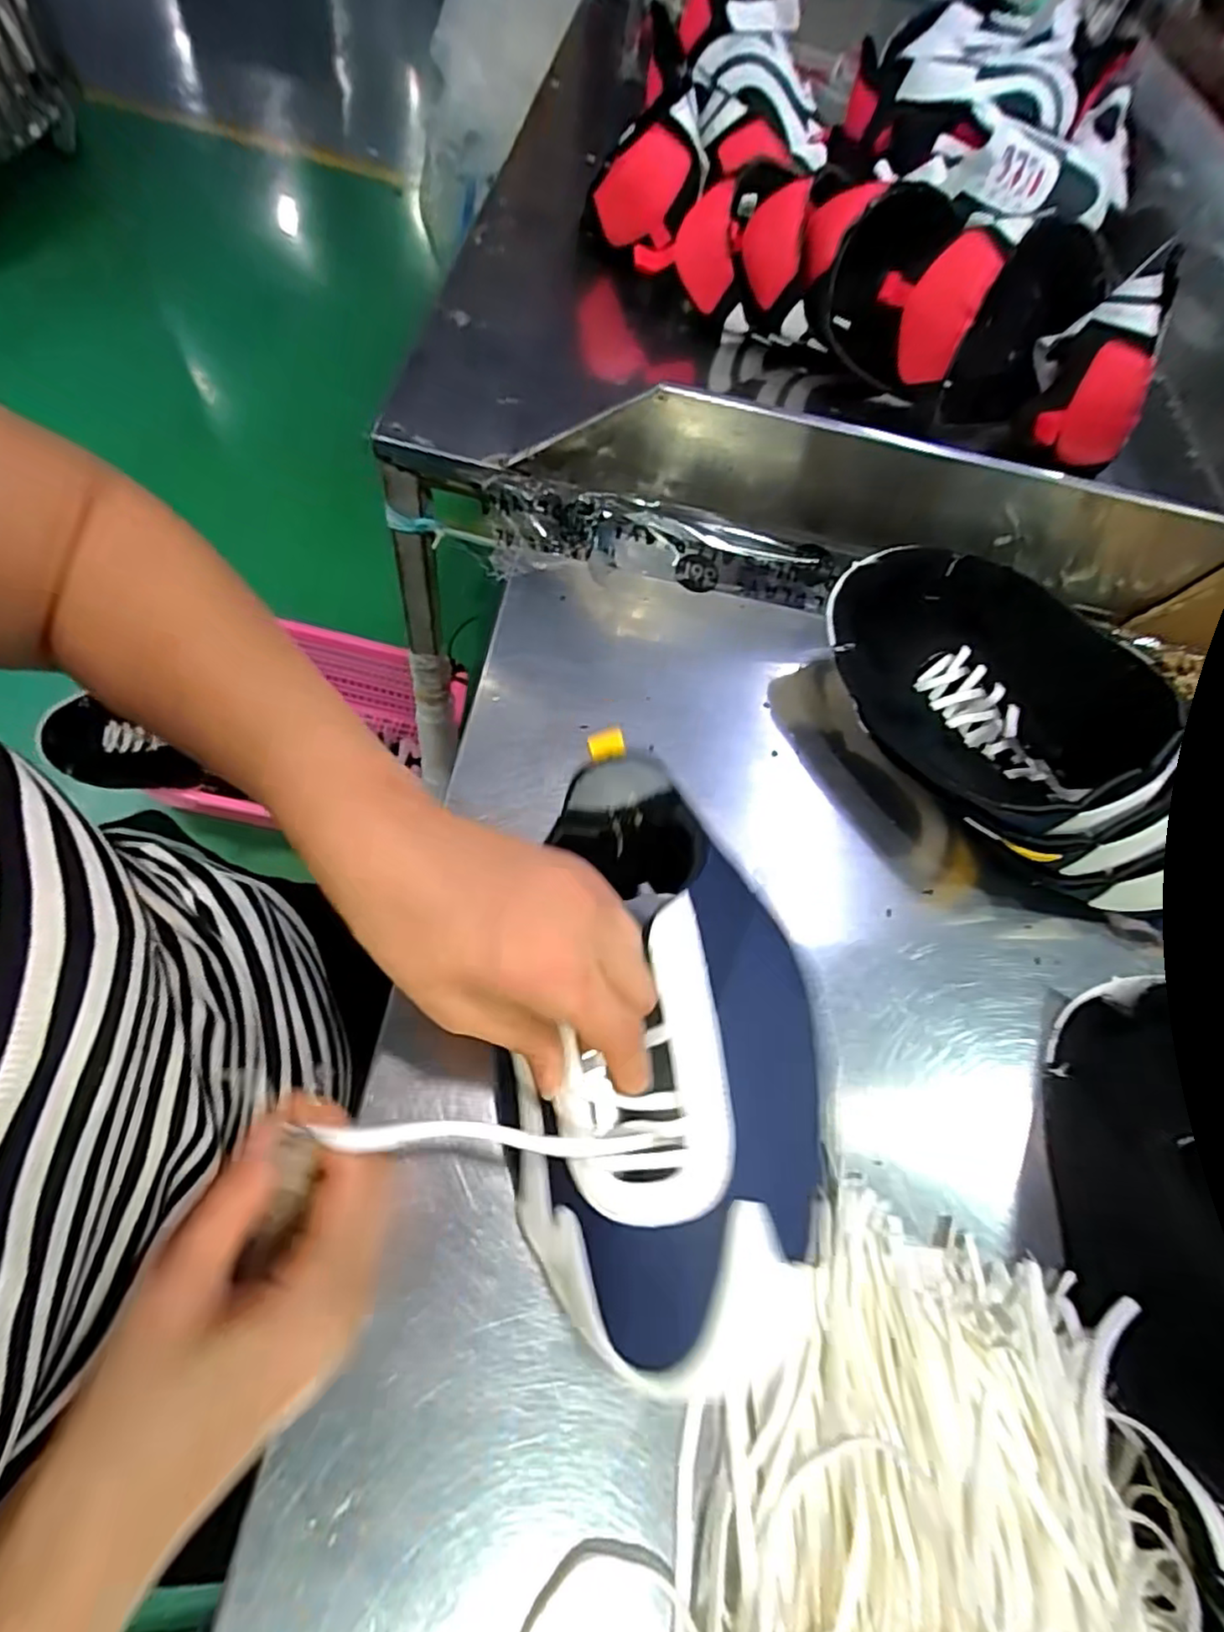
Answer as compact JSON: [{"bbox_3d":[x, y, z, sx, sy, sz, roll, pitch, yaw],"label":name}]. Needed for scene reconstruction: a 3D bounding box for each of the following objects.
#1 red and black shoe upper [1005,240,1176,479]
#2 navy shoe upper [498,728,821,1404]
[{"bbox_3d":[0.442,-0.416,0.582,0.088,0.080,0.193,23,93,9],"label":"red and black shoe upper"},{"bbox_3d":[0.019,0.093,0.280,0.125,0.076,0.237,-1,71,-3],"label":"navy shoe upper"}]

